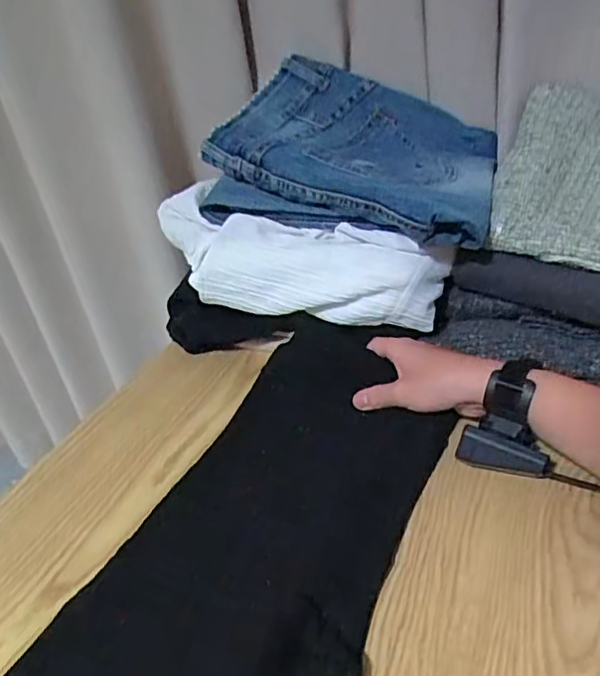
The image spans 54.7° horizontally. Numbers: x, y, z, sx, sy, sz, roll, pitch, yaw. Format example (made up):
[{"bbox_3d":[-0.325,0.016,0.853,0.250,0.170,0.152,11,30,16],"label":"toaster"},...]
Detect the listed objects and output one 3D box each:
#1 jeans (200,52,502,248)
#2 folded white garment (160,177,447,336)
[{"bbox_3d":[0.077,-0.216,0.629,0.311,0.079,0.221,29,51,21],"label":"jeans"},{"bbox_3d":[-0.020,-0.080,0.618,0.332,0.090,0.137,12,39,26],"label":"folded white garment"}]

